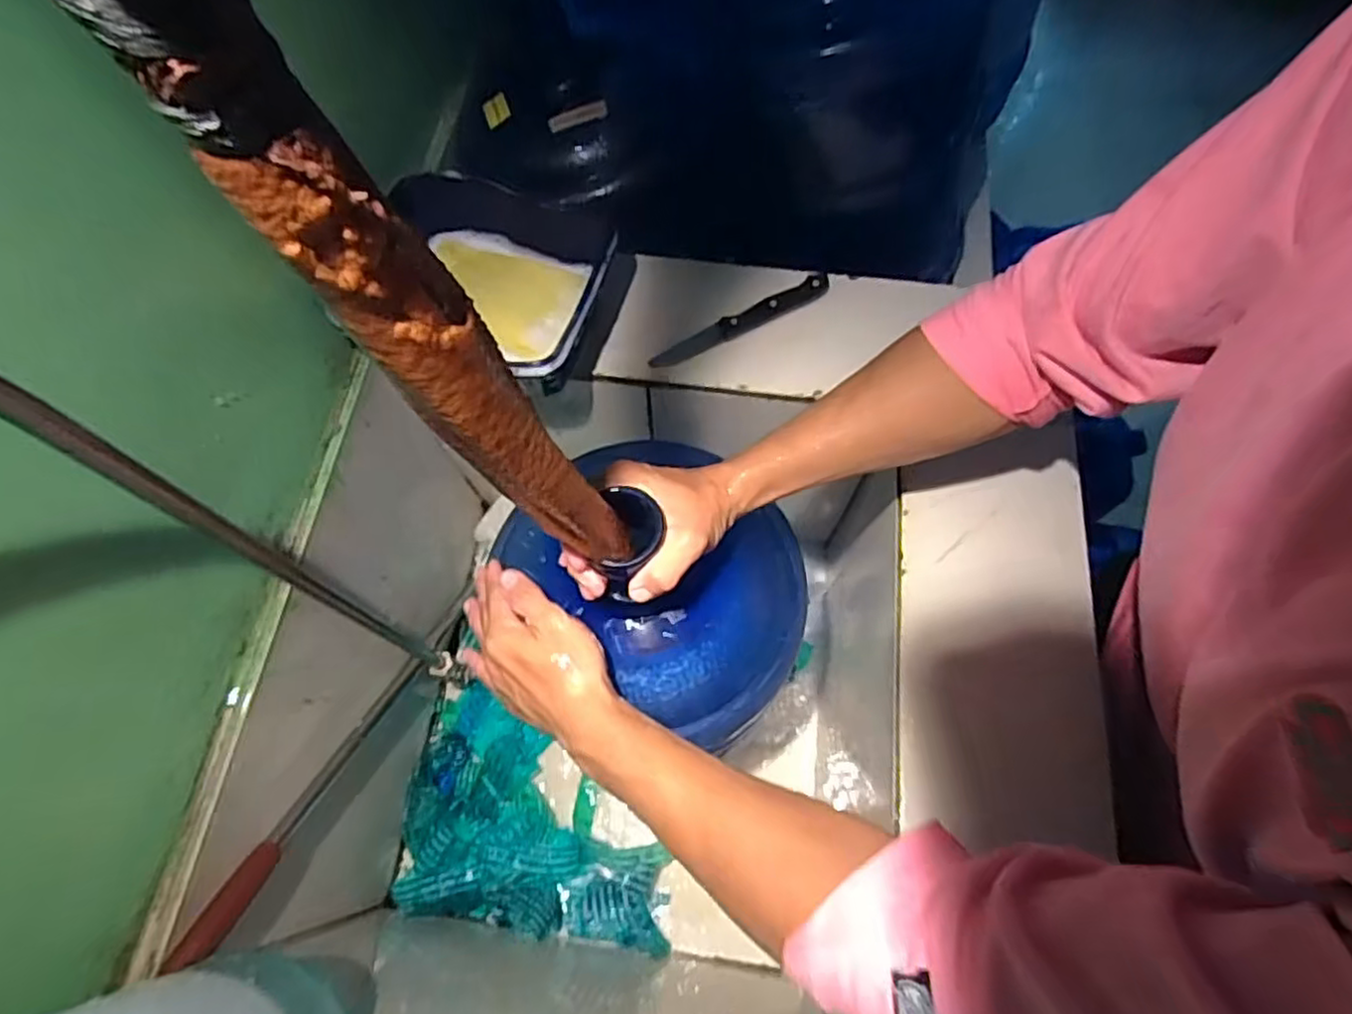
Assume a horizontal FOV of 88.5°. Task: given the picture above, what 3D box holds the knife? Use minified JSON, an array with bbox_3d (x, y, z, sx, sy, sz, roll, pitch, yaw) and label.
[{"bbox_3d":[0.058,-0.168,0.627,0.177,0.013,0.022,-24,69,-8],"label":"knife"}]

